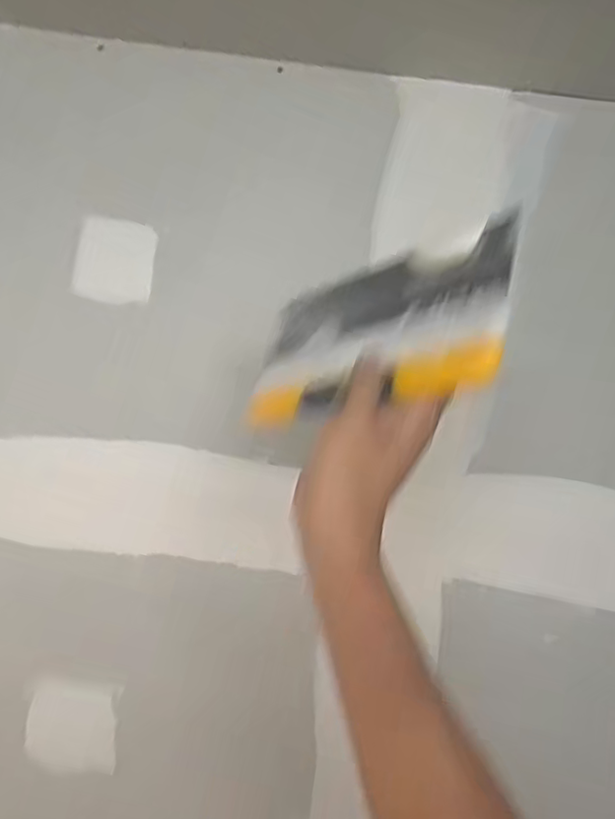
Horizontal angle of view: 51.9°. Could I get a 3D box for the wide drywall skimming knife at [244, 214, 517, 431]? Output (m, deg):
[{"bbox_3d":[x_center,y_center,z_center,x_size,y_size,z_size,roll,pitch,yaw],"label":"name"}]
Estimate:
[{"bbox_3d":[0.041,-0.057,0.477,0.028,0.131,0.250,33,-23,-32],"label":"wide drywall skimming knife"}]

